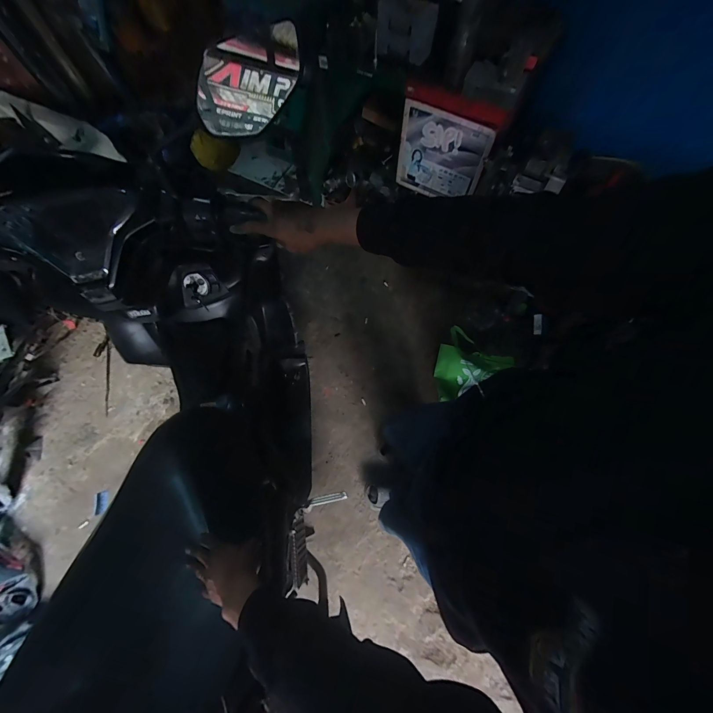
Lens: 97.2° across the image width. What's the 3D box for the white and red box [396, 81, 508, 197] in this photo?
[{"bbox_3d":[0.375,-0.893,1.357,0.379,0.418,0.097,26,71,11],"label":"white and red box"}]

